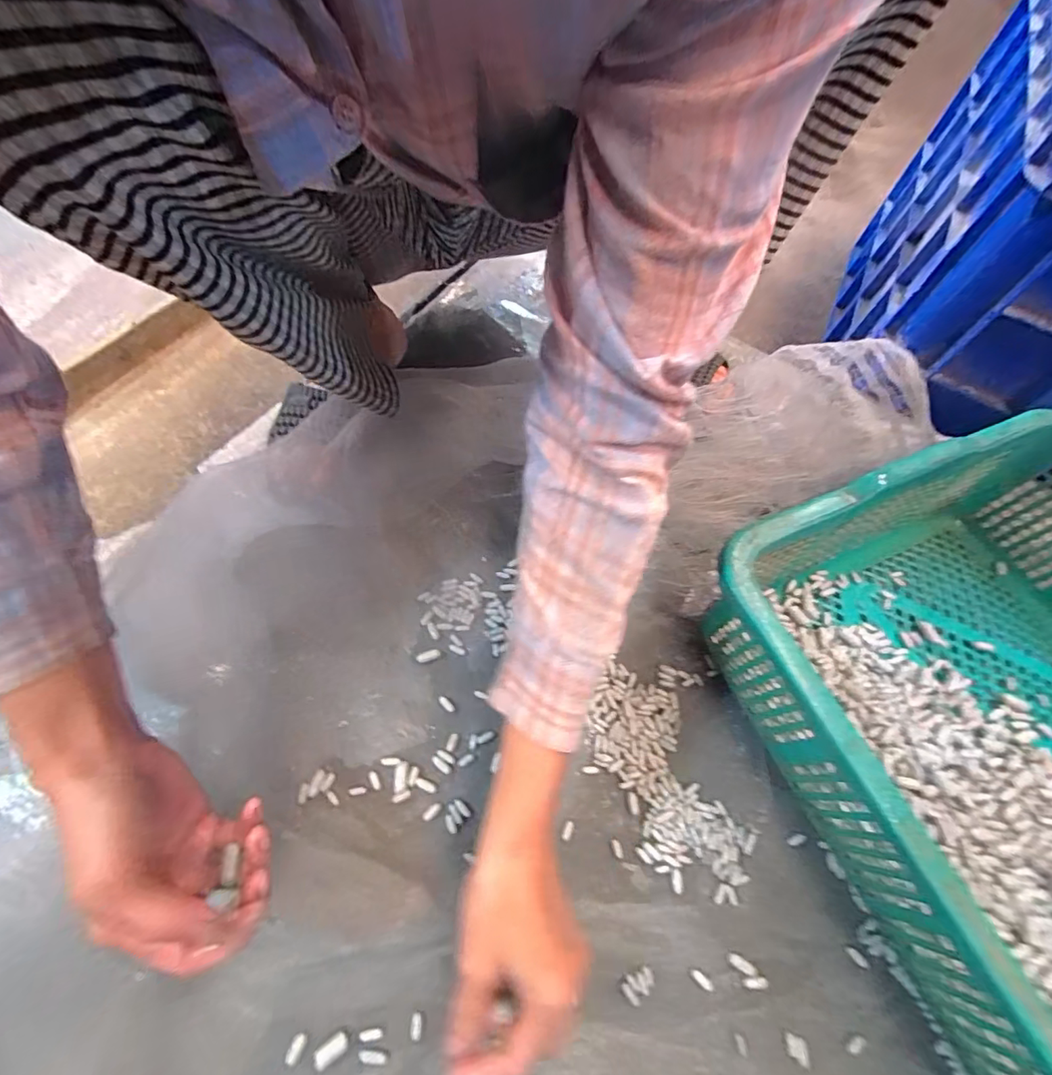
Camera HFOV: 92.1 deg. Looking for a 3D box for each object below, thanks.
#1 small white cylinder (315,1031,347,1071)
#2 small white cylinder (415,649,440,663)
[{"bbox_3d":[-0.116,0.304,0.301,0.019,0.006,0.010,-35,69,-20],"label":"small white cylinder"},{"bbox_3d":[-0.080,0.096,0.414,0.019,0.004,0.008,-16,64,-12],"label":"small white cylinder"}]

